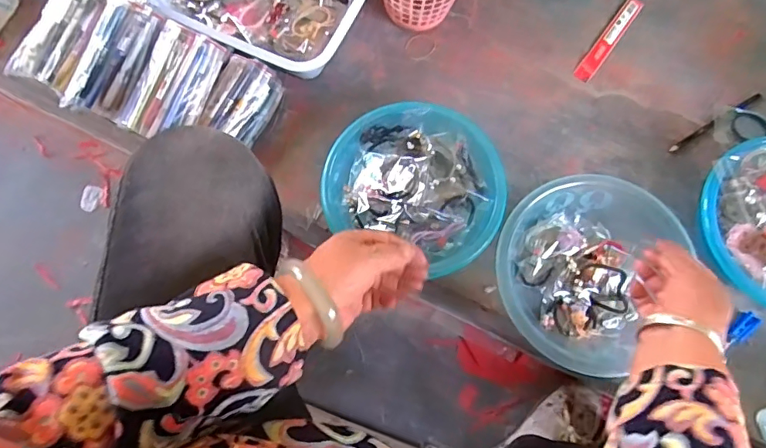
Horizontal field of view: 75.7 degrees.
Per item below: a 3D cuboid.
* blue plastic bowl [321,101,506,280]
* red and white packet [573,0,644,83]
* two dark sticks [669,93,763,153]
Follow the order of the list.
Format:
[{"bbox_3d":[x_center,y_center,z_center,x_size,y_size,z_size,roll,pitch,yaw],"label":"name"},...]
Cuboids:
[{"bbox_3d":[0.042,-0.046,0.647,0.224,0.075,0.204,25,76,6],"label":"blue plastic bowl"},{"bbox_3d":[0.349,-0.286,0.760,0.026,0.008,0.182,36,77,8],"label":"red and white packet"},{"bbox_3d":[0.491,-0.151,0.722,0.182,0.011,0.011,-30,77,-9],"label":"two dark sticks"}]

